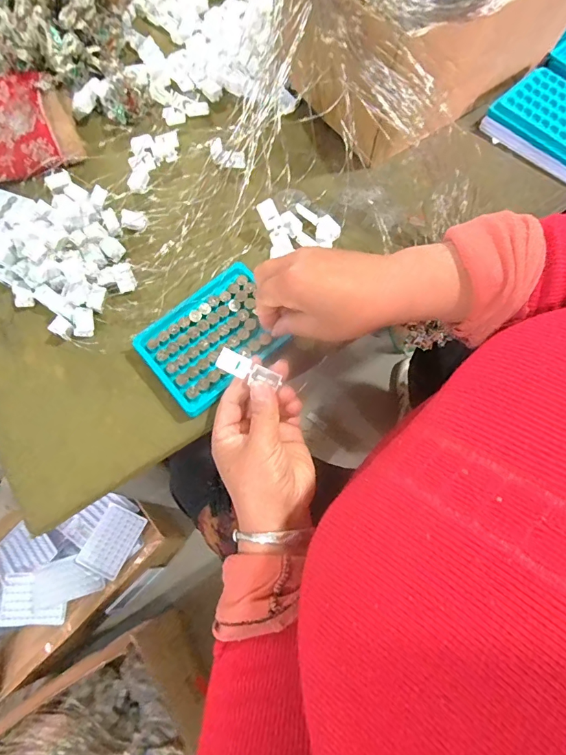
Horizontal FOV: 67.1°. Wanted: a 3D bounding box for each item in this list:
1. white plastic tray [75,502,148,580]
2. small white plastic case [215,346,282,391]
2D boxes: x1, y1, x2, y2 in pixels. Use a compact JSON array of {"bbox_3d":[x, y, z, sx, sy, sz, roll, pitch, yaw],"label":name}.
[{"bbox_3d":[-0.357,0.339,0.891,0.094,0.017,0.129,23,73,10],"label":"white plastic tray"},{"bbox_3d":[-0.029,-0.006,0.360,0.055,0.010,0.020,23,72,-5],"label":"small white plastic case"}]

